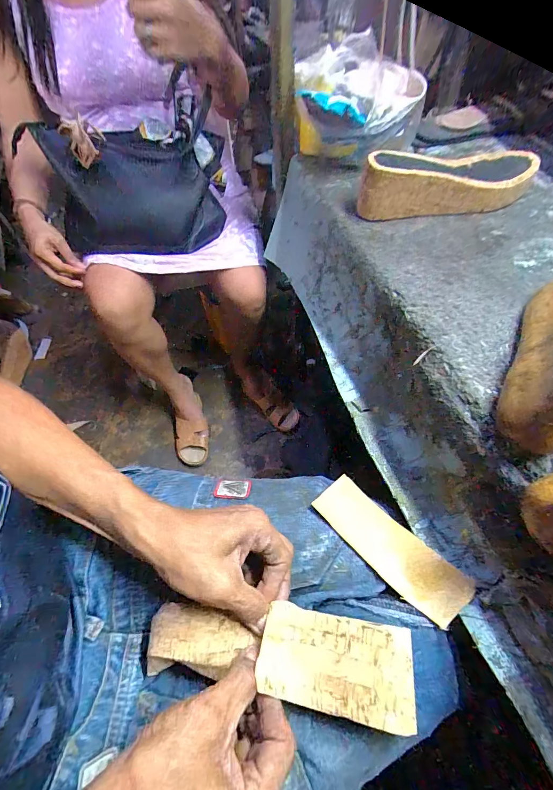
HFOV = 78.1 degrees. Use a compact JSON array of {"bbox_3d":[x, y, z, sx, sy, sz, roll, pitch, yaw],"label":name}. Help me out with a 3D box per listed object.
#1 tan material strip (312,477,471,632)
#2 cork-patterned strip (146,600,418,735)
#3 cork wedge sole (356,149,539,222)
[{"bbox_3d":[0.109,0.147,0.336,0.152,0.012,0.051,39,68,24],"label":"tan material strip"},{"bbox_3d":[-0.005,0.201,0.266,0.209,0.027,0.060,0,58,12],"label":"cork-patterned strip"},{"bbox_3d":[0.207,-0.260,0.411,0.225,0.062,0.072,-15,59,-6],"label":"cork wedge sole"}]

